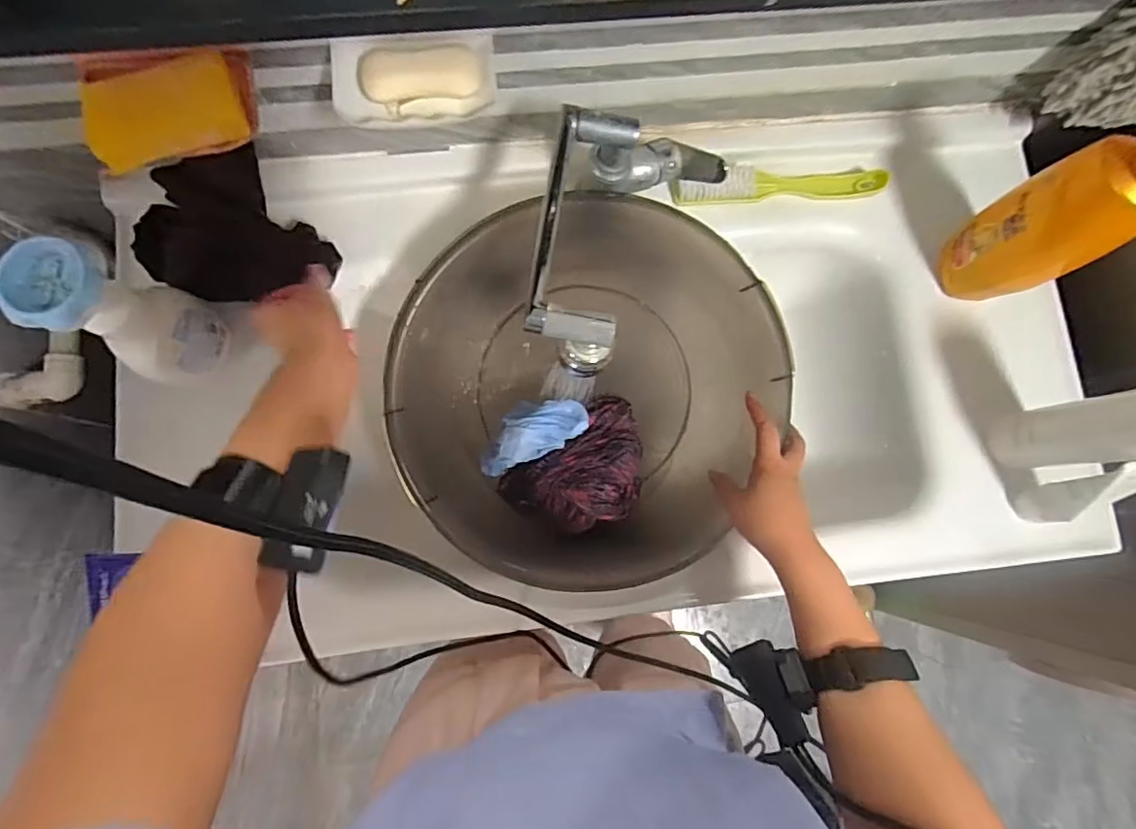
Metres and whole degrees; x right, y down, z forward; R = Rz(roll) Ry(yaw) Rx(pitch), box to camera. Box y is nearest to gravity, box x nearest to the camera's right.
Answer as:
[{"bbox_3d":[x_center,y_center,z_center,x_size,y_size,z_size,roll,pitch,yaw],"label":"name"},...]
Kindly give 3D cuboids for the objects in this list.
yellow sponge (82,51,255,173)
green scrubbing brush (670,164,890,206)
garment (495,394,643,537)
[{"bbox_3d":[-0.301,-0.234,0.428,0.118,0.020,0.072,-18,104,-16],"label":"yellow sponge"},{"bbox_3d":[0.230,-0.253,0.620,0.229,0.040,0.035,-1,81,-4],"label":"green scrubbing brush"},{"bbox_3d":[0.023,0.066,0.618,0.167,0.060,0.117,-40,85,-9],"label":"garment"}]

